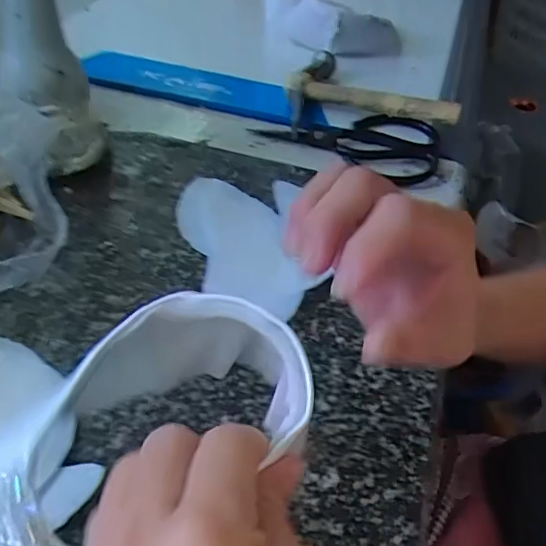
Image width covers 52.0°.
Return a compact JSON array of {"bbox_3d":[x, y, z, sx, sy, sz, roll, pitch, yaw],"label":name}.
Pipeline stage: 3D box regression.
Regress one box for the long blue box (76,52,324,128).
[{"bbox_3d":[-0.080,-0.210,0.631,0.288,0.016,0.065,15,49,10],"label":"long blue box"}]

